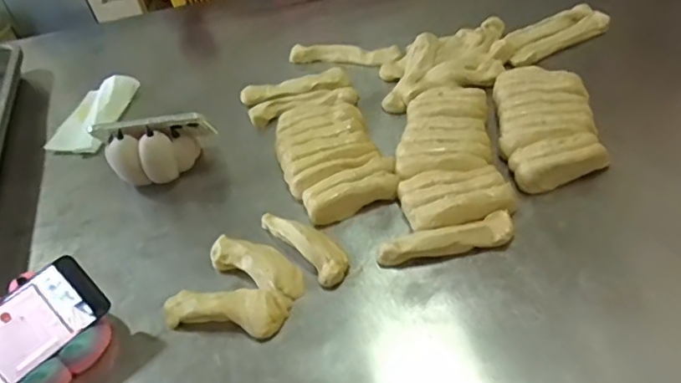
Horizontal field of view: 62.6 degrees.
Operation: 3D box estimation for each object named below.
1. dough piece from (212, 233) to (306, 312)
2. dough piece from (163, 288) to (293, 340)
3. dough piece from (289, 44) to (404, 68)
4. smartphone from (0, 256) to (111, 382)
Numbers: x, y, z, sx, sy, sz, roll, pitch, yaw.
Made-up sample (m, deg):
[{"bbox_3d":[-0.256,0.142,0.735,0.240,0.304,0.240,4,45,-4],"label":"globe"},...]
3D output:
[{"bbox_3d":[-0.093,0.087,0.643,0.126,0.035,0.047,26,55,32],"label":"dough piece"},{"bbox_3d":[-0.124,0.126,0.604,0.133,0.034,0.048,4,46,15],"label":"dough piece"},{"bbox_3d":[0.006,-0.232,0.947,0.188,0.028,0.034,0,45,12],"label":"dough piece"},{"bbox_3d":[-0.335,0.147,0.597,0.081,0.011,0.185,42,42,2],"label":"smartphone"}]

